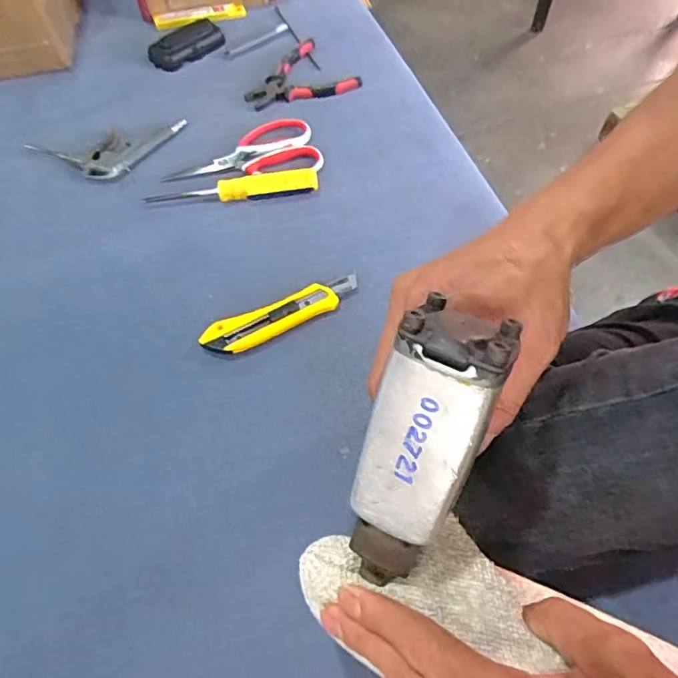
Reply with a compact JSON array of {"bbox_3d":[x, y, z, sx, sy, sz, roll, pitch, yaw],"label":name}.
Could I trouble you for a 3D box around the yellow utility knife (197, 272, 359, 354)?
[{"bbox_3d":[-0.055,-0.025,0.537,0.164,0.015,0.036,-26,63,-15],"label":"yellow utility knife"}]

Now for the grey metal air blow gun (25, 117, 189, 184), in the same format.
[{"bbox_3d":[-0.280,-0.227,0.648,0.188,0.013,0.089,-12,60,-8],"label":"grey metal air blow gun"}]

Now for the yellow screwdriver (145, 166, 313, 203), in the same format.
[{"bbox_3d":[-0.124,-0.172,0.612,0.195,0.026,0.025,-6,60,-4],"label":"yellow screwdriver"}]

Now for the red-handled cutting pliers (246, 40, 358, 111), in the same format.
[{"bbox_3d":[-0.055,-0.348,0.730,0.143,0.022,0.113,-39,67,-21],"label":"red-handled cutting pliers"}]

